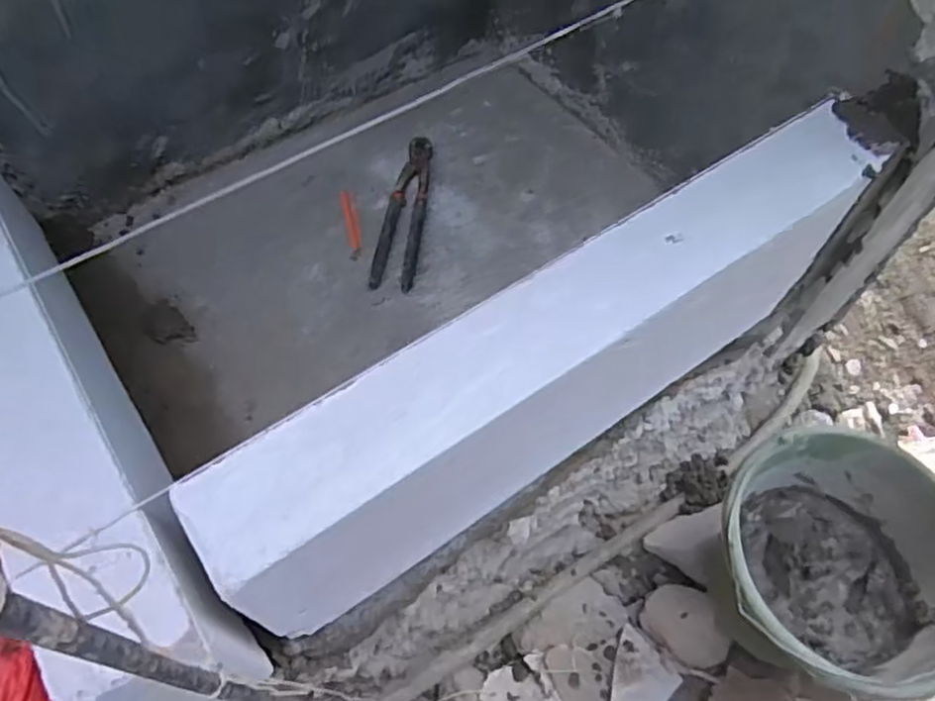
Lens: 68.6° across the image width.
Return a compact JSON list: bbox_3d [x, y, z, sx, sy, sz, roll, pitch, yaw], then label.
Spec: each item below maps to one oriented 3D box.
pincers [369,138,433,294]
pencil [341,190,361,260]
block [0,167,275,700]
[{"bbox_3d":[-0.073,-0.163,0.793,0.047,0.015,0.217,5,60,3],"label":"pincers"},{"bbox_3d":[-0.134,-0.147,0.791,0.015,0.006,0.096,-10,61,-6],"label":"pencil"},{"bbox_3d":[-0.331,0.019,0.543,0.086,0.193,0.548,-32,65,-17],"label":"block"}]

